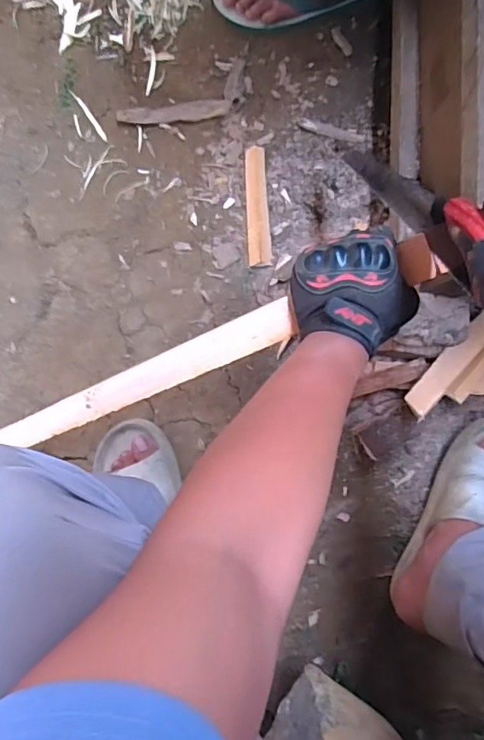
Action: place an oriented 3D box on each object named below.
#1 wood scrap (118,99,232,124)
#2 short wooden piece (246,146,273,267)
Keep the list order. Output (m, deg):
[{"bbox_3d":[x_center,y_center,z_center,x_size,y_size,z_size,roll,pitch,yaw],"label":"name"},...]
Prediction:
[{"bbox_3d":[-0.101,-0.386,0.767,0.165,0.020,0.023,-6,84,2],"label":"wood scrap"},{"bbox_3d":[0.023,-0.241,0.754,0.033,0.020,0.176,-3,84,2],"label":"short wooden piece"}]

